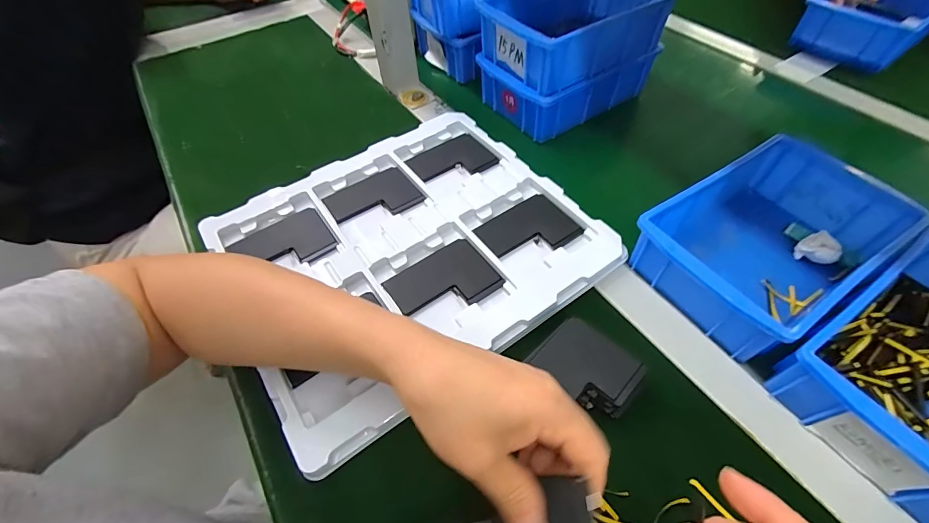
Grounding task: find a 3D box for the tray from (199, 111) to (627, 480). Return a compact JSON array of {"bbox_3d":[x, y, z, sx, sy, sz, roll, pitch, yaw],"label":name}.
[{"bbox_3d":[-0.054,-0.019,0.386,0.315,0.019,0.277,-31,58,-18],"label":"tray"}]

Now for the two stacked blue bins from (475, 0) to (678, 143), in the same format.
[{"bbox_3d":[0.126,-0.262,0.490,0.188,0.114,0.136,-29,57,-17],"label":"two stacked blue bins"}]

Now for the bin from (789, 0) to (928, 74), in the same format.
[{"bbox_3d":[0.590,-0.354,0.572,0.175,0.066,0.130,-34,59,-20],"label":"bin"}]

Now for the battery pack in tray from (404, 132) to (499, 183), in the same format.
[{"bbox_3d":[-0.014,-0.115,0.459,0.087,0.008,0.068,-30,58,-18],"label":"battery pack in tray"}]

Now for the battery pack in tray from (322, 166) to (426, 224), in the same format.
[{"bbox_3d":[-0.097,-0.066,0.424,0.090,0.005,0.069,-31,58,-18],"label":"battery pack in tray"}]

